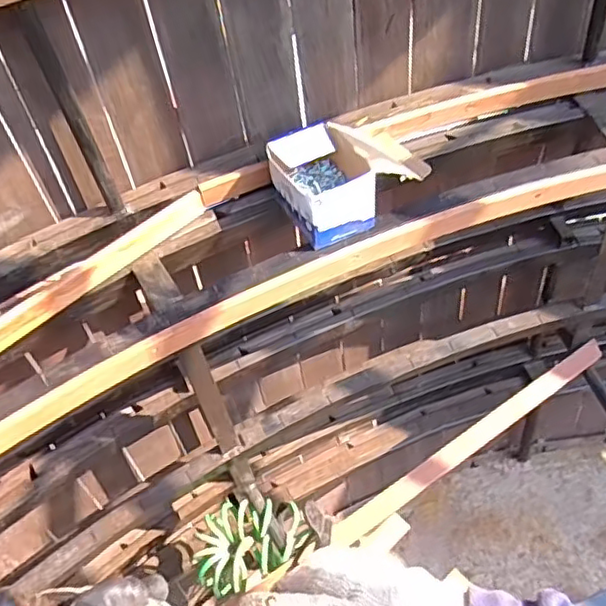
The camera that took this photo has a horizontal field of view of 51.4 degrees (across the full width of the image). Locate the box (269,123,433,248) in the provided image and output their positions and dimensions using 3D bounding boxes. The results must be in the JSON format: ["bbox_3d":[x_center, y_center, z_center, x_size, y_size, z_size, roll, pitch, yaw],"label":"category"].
[{"bbox_3d":[0.052,-0.167,0.785,0.173,0.070,0.137,-27,57,-15],"label":"box"}]

